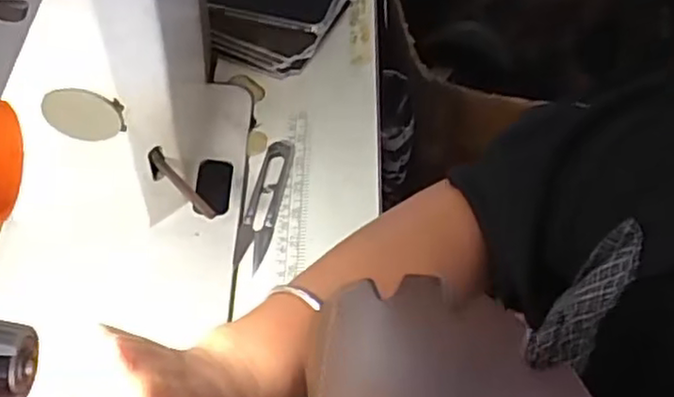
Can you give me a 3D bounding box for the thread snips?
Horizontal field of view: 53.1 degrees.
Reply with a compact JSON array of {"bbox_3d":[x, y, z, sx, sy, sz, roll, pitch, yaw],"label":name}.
[{"bbox_3d":[-0.058,0.001,0.539,0.025,0.005,0.120,7,58,9],"label":"thread snips"}]

